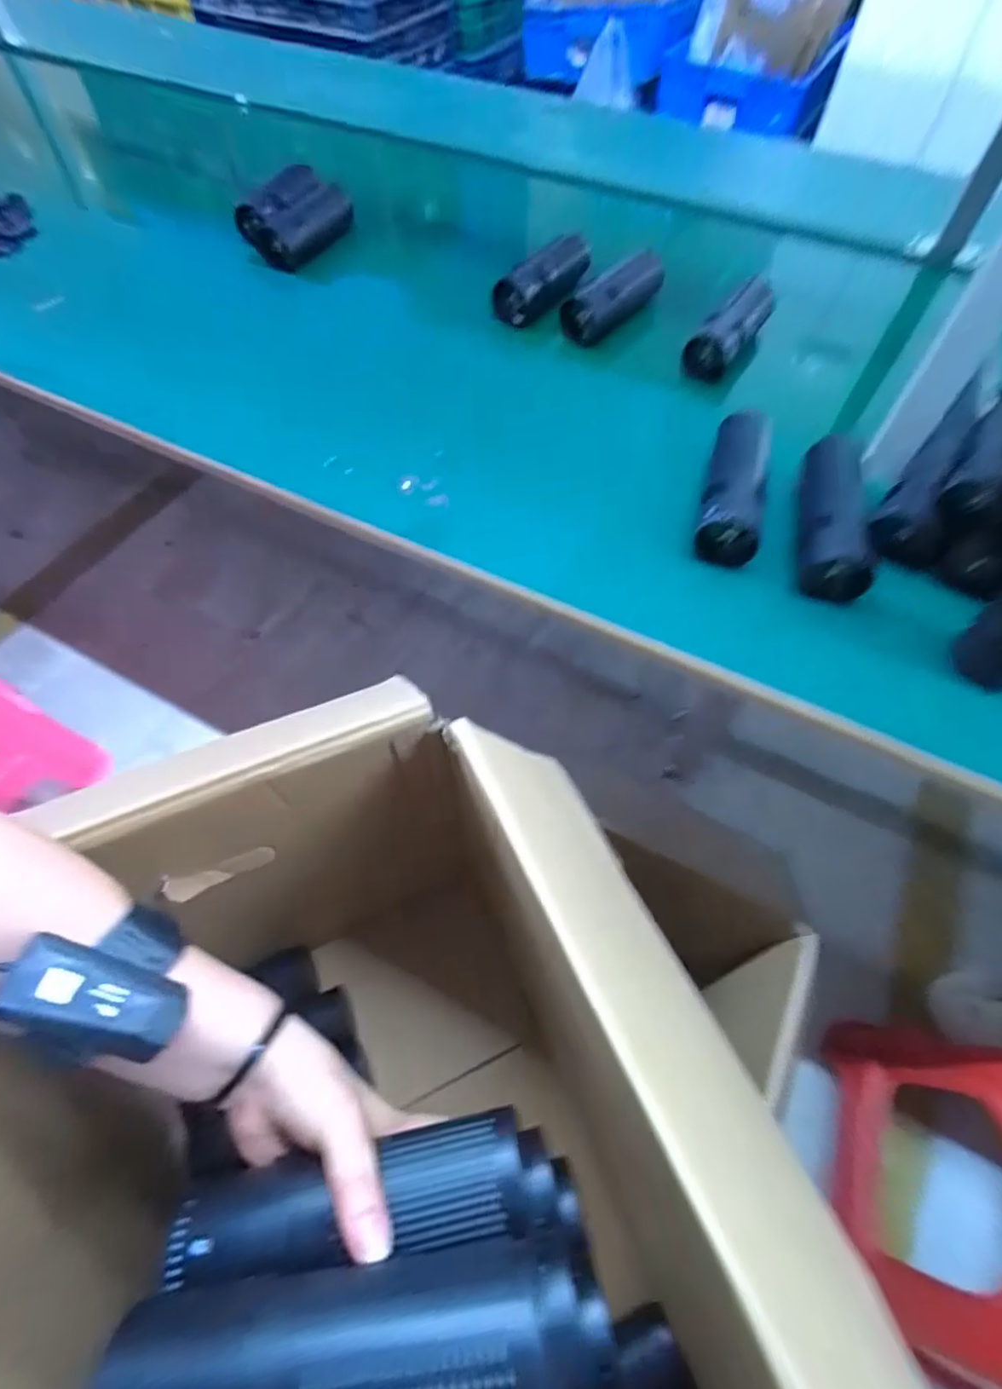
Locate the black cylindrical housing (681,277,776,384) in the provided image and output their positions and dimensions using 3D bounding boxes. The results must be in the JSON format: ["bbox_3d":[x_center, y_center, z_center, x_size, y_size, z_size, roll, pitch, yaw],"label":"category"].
[{"bbox_3d":[0.282,-0.450,0.730,0.059,0.045,0.165,32,64,16],"label":"black cylindrical housing"}]

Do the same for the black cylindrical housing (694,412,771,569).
[{"bbox_3d":[0.218,-0.196,0.556,0.058,0.066,0.150,15,61,7],"label":"black cylindrical housing"}]

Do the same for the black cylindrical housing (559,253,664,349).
[{"bbox_3d":[0.147,-0.515,0.763,0.049,0.054,0.163,39,66,19],"label":"black cylindrical housing"}]

